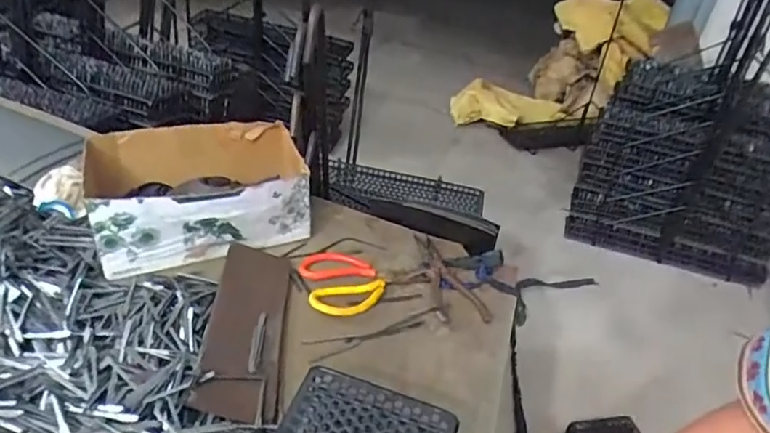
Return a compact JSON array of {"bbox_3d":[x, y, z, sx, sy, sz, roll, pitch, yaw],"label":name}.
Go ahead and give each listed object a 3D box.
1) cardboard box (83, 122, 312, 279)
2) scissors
[{"bbox_3d":[-0.262,-0.040,0.801,0.294,0.111,0.214,-9,37,-26],"label":"cardboard box"},{"bbox_3d":[-0.021,0.081,0.758,0.172,0.014,0.124,-3,35,-17],"label":"scissors"}]

